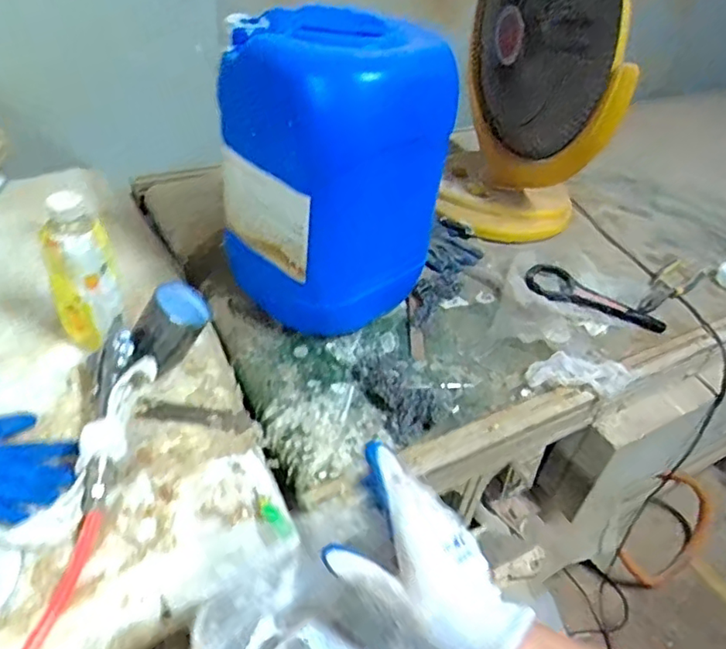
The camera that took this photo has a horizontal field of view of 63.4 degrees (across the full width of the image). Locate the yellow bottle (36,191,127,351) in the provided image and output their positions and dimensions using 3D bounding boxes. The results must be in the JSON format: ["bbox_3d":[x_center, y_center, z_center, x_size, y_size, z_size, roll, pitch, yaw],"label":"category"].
[{"bbox_3d":[-0.374,-0.065,0.790,0.086,0.222,0.060,-15,43,-24],"label":"yellow bottle"}]

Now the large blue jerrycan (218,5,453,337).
[{"bbox_3d":[-0.047,-0.214,0.883,0.261,0.423,0.200,-25,48,-33],"label":"large blue jerrycan"}]

